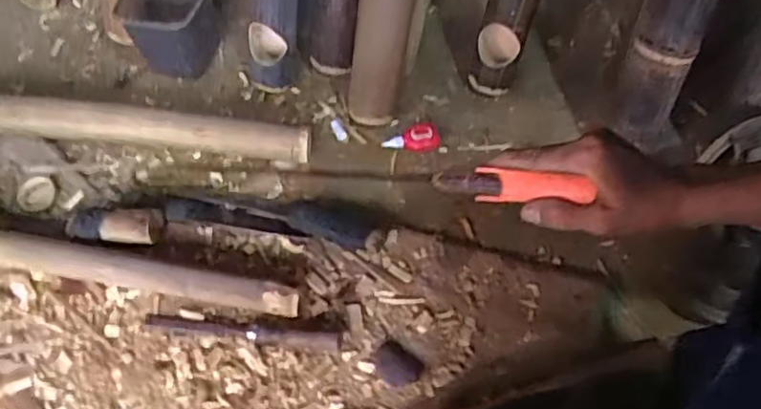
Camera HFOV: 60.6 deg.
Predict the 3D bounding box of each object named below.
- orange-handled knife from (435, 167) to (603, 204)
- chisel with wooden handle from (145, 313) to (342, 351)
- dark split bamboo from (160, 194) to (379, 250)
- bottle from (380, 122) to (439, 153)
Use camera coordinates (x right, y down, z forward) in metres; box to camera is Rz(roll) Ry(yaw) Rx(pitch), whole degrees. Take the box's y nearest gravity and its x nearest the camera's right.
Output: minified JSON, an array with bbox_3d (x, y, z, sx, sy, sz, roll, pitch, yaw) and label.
[{"bbox_3d":[0.109,-0.015,0.558,0.133,0.024,0.019,5,56,31],"label":"orange-handled knife"},{"bbox_3d":[-0.164,0.148,0.769,0.235,0.018,0.023,6,55,5],"label":"chisel with wooden handle"},{"bbox_3d":[-0.135,0.012,0.846,0.279,0.032,0.063,9,56,7],"label":"dark split bamboo"},{"bbox_3d":[0.044,-0.093,0.918,0.080,0.020,0.038,-3,59,0],"label":"bottle"}]

